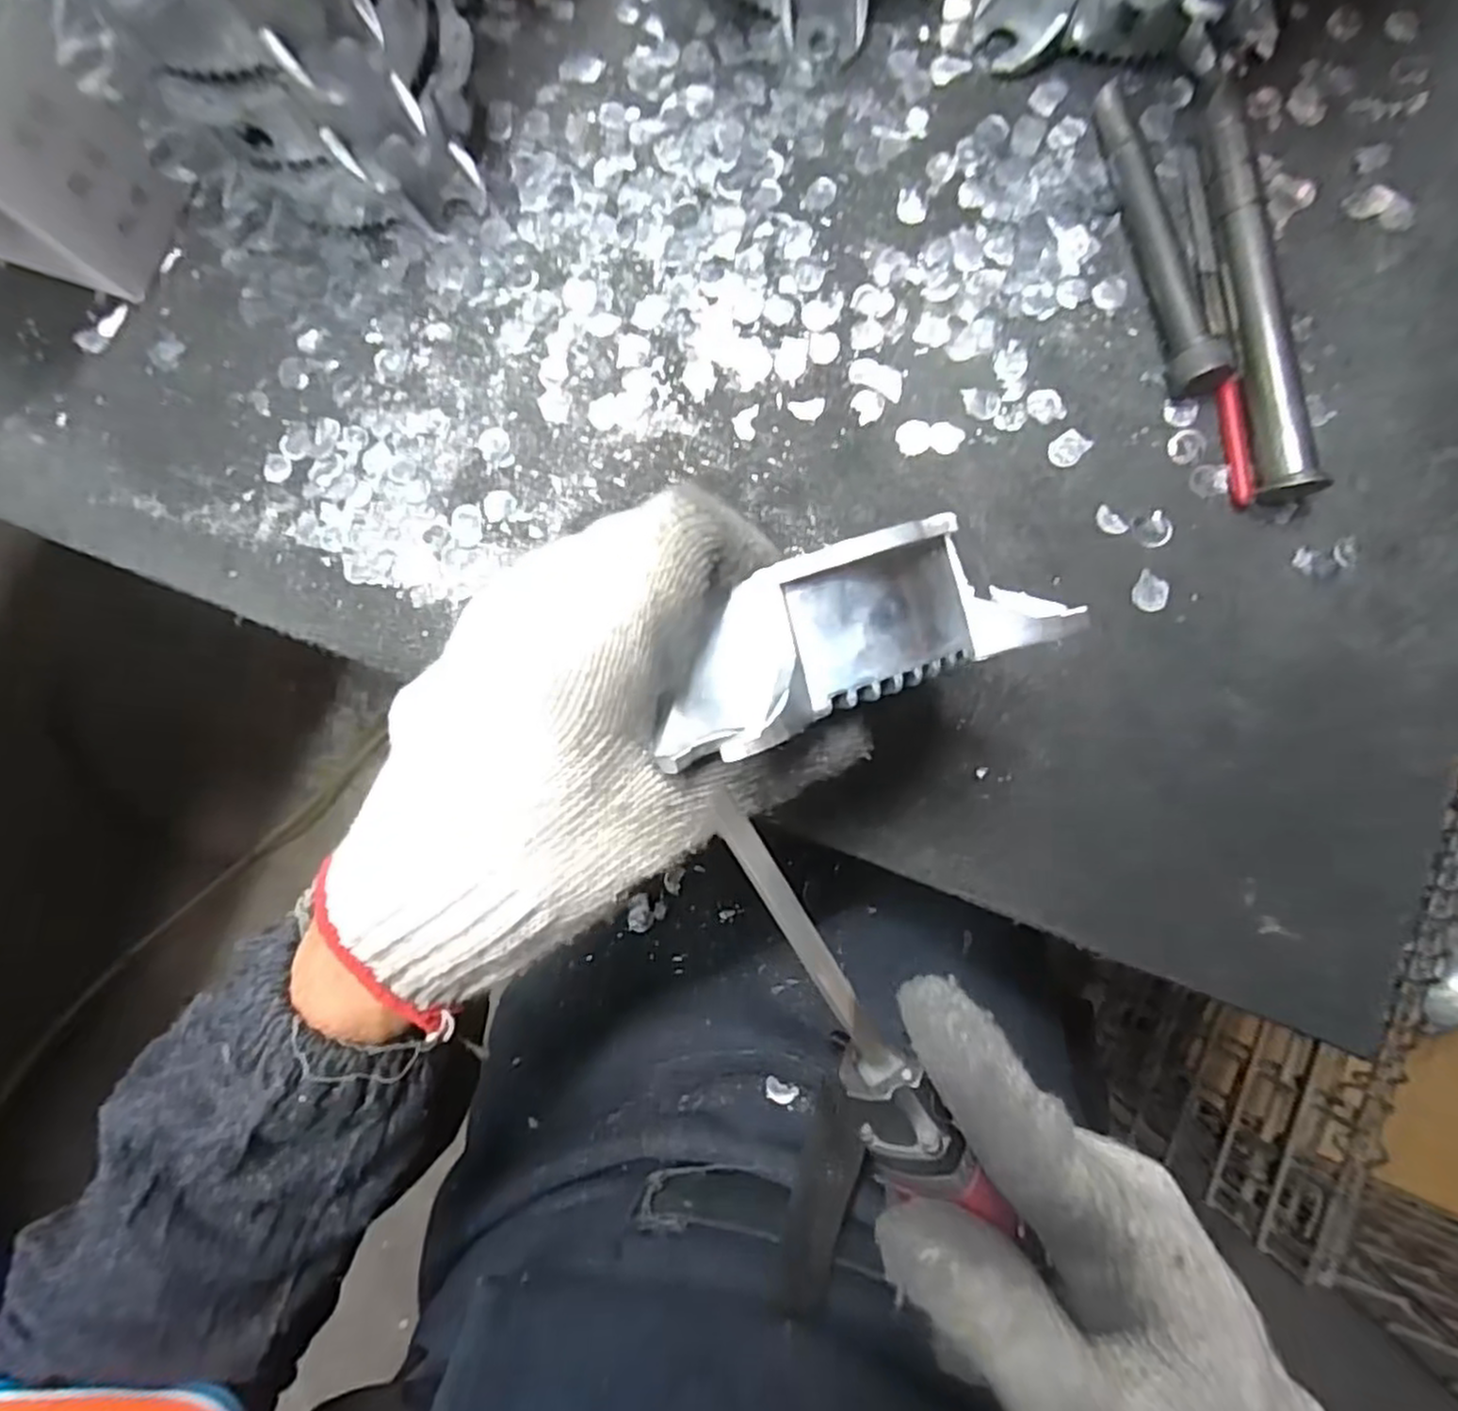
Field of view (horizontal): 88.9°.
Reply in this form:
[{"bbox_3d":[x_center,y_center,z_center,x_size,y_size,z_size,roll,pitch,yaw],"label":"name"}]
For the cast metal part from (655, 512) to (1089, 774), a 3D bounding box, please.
[{"bbox_3d":[0.035,-0.020,0.197,0.113,0.028,0.040,-19,82,-8],"label":"cast metal part"}]

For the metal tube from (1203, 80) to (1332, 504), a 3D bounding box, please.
[{"bbox_3d":[0.230,-0.181,0.325,0.021,0.023,0.186,-4,83,6],"label":"metal tube"}]

